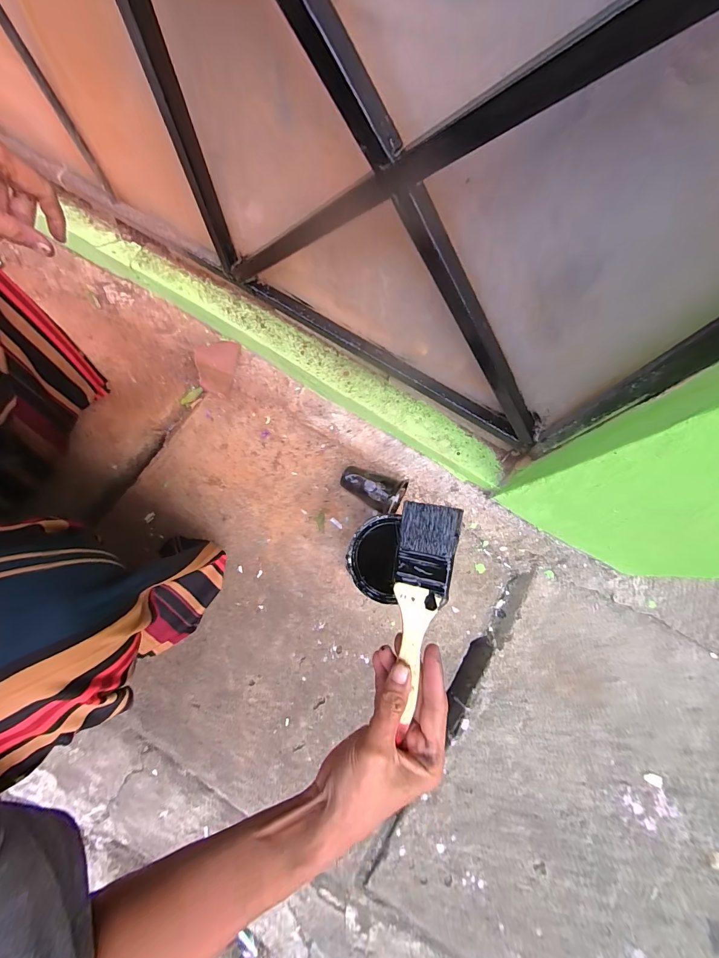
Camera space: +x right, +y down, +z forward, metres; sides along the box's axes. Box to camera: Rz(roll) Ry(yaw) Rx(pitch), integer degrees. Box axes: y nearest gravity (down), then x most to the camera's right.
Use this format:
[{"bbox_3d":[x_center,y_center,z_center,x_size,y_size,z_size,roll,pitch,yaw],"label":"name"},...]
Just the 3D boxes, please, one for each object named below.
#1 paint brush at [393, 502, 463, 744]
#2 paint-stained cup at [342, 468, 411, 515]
[{"bbox_3d":[0.049,0.098,0.284,0.044,0.014,0.154,6,81,20],"label":"paint brush"},{"bbox_3d":[0.015,0.017,0.536,0.092,0.056,0.056,19,77,4],"label":"paint-stained cup"}]

